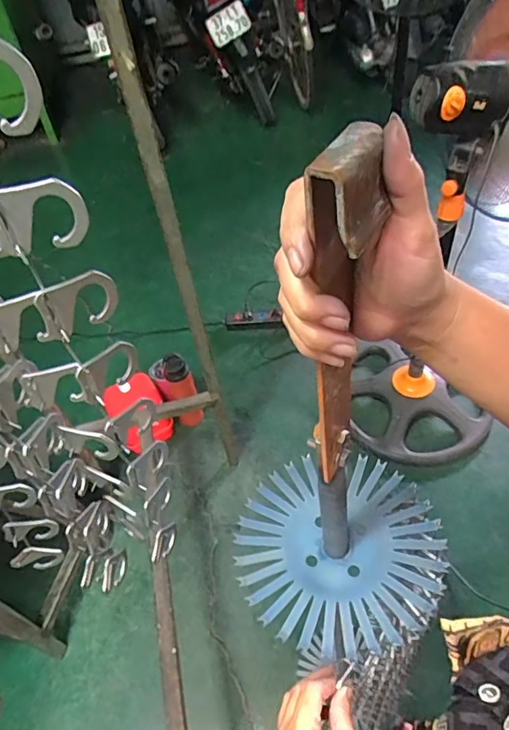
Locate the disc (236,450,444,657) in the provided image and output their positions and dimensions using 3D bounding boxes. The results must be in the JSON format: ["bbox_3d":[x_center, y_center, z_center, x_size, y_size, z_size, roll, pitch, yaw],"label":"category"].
[{"bbox_3d":[0.086,0.187,0.511,0.206,0.019,0.194,-1,50,6],"label":"disc"}]

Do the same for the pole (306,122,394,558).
[{"bbox_3d":[0.059,0.048,0.355,0.032,0.423,0.040,10,54,15],"label":"pole"}]

